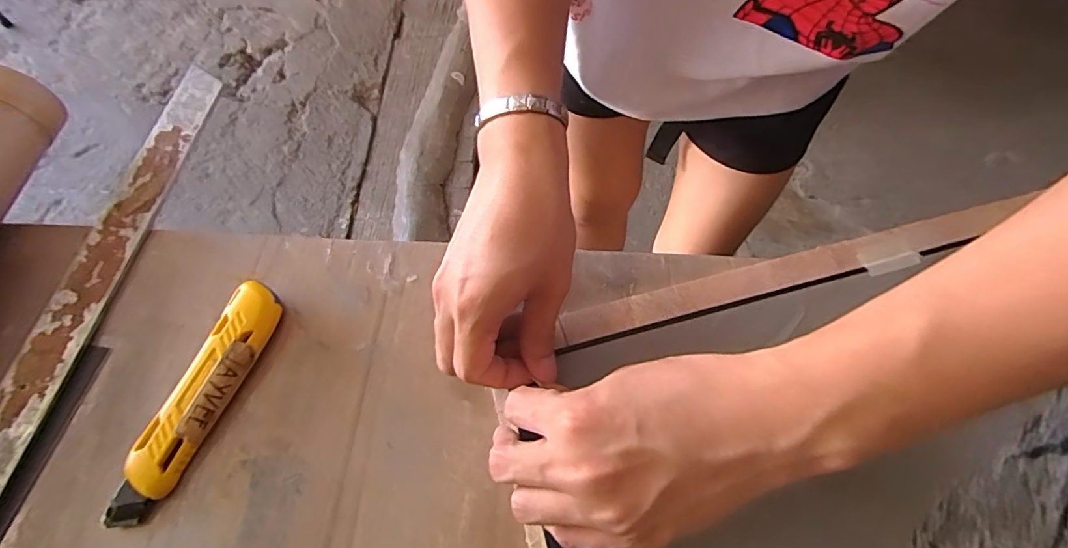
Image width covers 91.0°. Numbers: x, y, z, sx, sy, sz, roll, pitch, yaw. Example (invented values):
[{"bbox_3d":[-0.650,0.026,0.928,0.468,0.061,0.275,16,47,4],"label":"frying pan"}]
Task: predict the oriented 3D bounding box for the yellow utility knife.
[{"bbox_3d":[-0.196,0.072,0.310,0.031,0.021,0.144,15,63,11],"label":"yellow utility knife"}]

